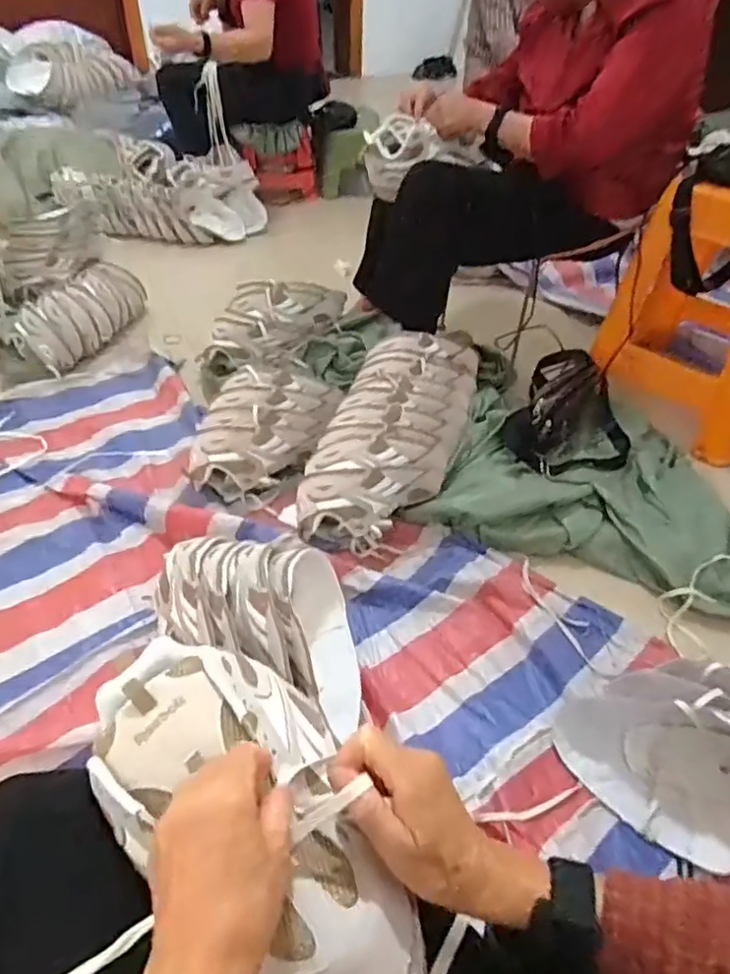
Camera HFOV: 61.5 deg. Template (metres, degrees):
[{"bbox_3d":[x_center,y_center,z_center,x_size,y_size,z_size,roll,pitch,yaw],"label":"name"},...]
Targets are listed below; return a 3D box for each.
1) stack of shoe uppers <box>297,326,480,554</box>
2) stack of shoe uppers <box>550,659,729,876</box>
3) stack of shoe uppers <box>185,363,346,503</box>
[{"bbox_3d":[0.066,-0.124,1.156,0.240,0.129,0.564,14,44,11],"label":"stack of shoe uppers"},{"bbox_3d":[0.428,0.334,0.733,0.352,0.176,0.192,35,52,29],"label":"stack of shoe uppers"},{"bbox_3d":[-0.193,-0.110,1.162,0.192,0.160,0.311,21,46,18],"label":"stack of shoe uppers"}]

